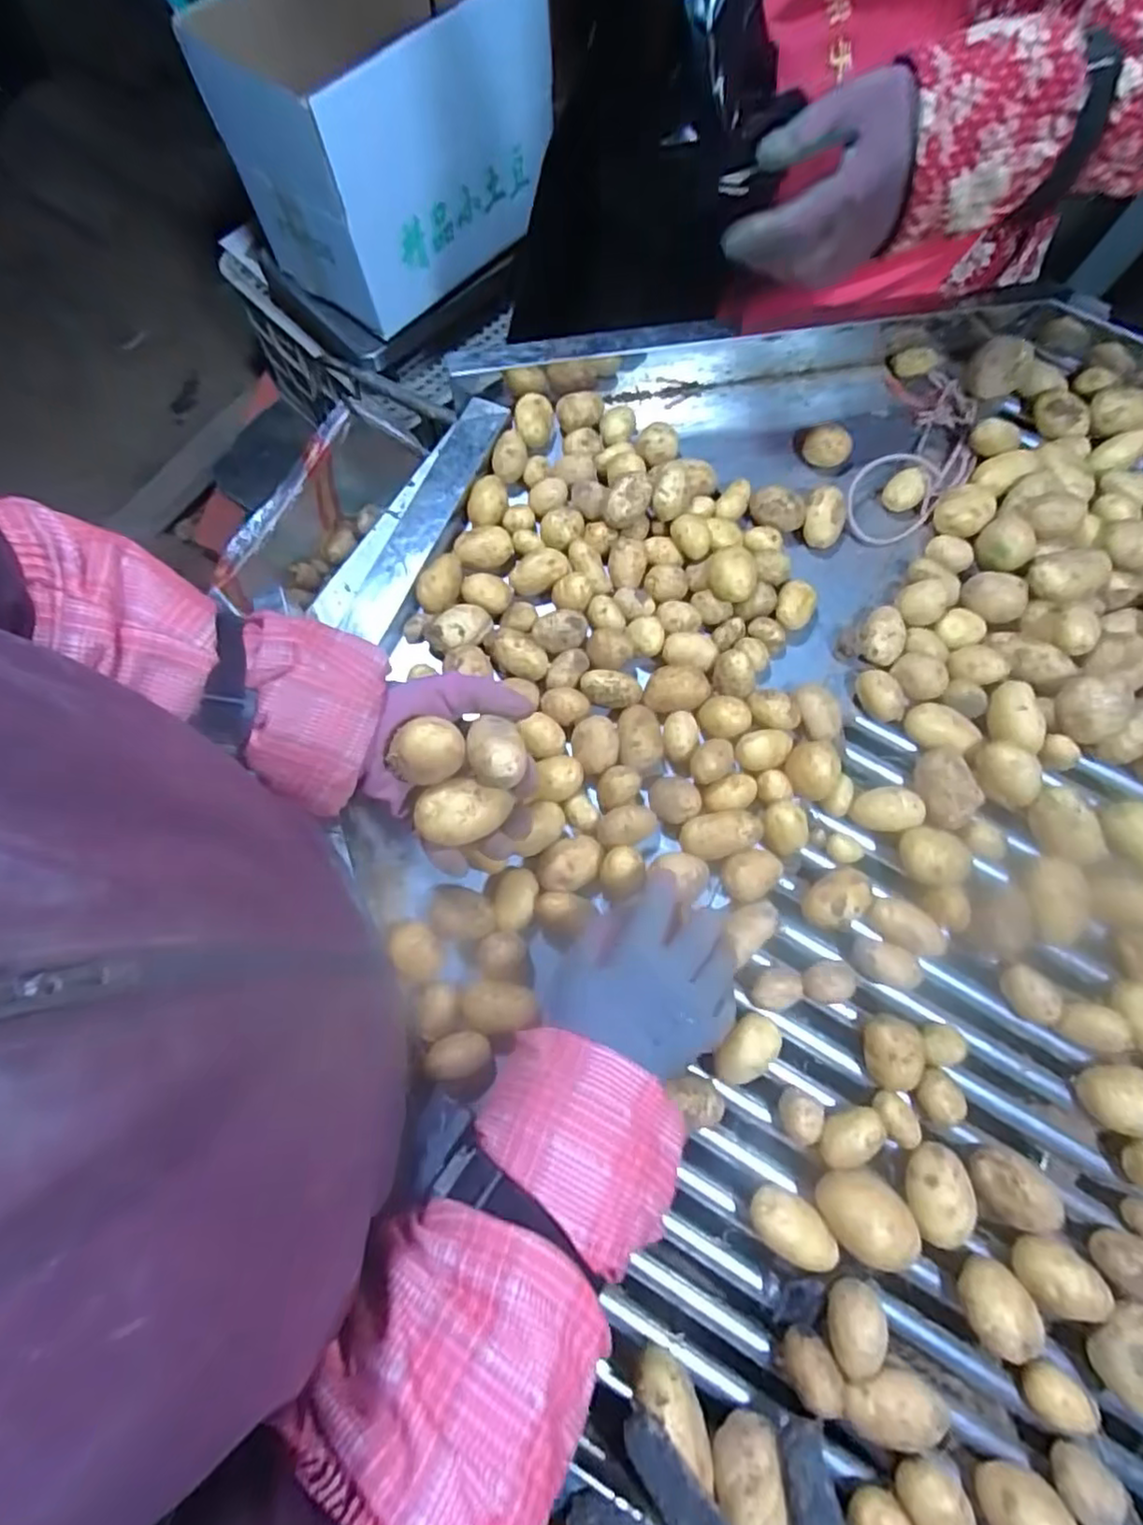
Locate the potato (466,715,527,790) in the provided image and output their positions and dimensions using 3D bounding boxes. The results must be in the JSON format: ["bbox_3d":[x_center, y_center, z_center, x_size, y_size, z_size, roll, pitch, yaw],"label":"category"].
[{"bbox_3d":[-0.047,-0.008,0.408,0.036,0.027,0.045,-1,75,-2],"label":"potato"}]

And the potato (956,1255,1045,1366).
[{"bbox_3d":[0.266,0.341,0.410,0.037,0.040,0.042,43,79,7],"label":"potato"}]

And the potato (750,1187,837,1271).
[{"bbox_3d":[0.144,0.304,0.428,0.059,0.035,0.035,43,79,7],"label":"potato"}]

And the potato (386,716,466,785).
[{"bbox_3d":[-0.090,-0.006,0.414,0.042,0.033,0.034,4,75,0],"label":"potato"}]

